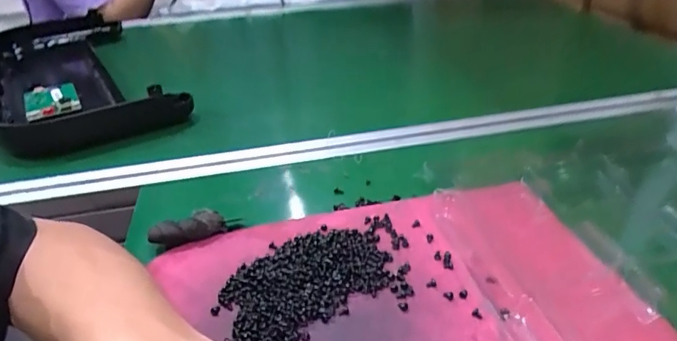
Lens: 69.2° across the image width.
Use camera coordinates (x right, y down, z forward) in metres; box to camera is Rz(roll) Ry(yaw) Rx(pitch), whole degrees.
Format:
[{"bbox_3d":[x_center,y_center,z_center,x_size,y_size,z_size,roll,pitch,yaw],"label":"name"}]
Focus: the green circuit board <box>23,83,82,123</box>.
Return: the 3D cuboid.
[{"bbox_3d":[-0.377,-0.091,0.645,0.063,0.010,0.106,-20,36,-26],"label":"green circuit board"}]

